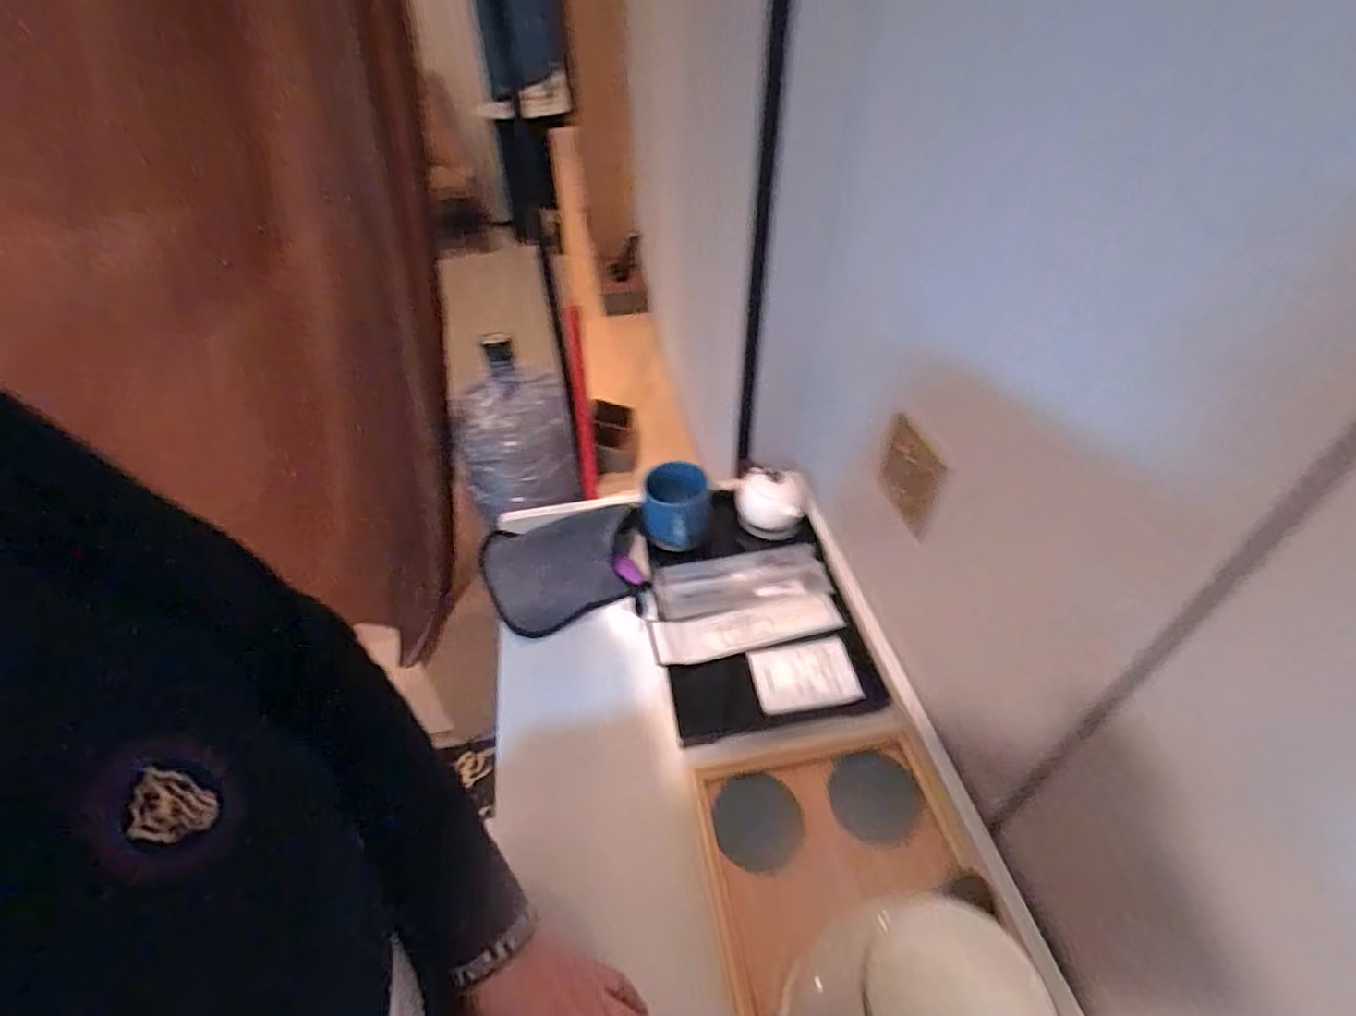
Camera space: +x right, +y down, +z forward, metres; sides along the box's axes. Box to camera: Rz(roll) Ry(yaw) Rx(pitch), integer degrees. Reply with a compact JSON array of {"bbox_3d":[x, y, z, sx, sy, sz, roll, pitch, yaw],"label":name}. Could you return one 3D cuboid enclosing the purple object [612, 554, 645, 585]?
[{"bbox_3d":[-0.056,0.070,0.689,0.044,0.010,0.022,31,52,30],"label":"purple object"}]

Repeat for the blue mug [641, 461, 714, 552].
[{"bbox_3d":[-0.001,0.007,0.689,0.071,0.088,0.066,-1,43,1],"label":"blue mug"}]

